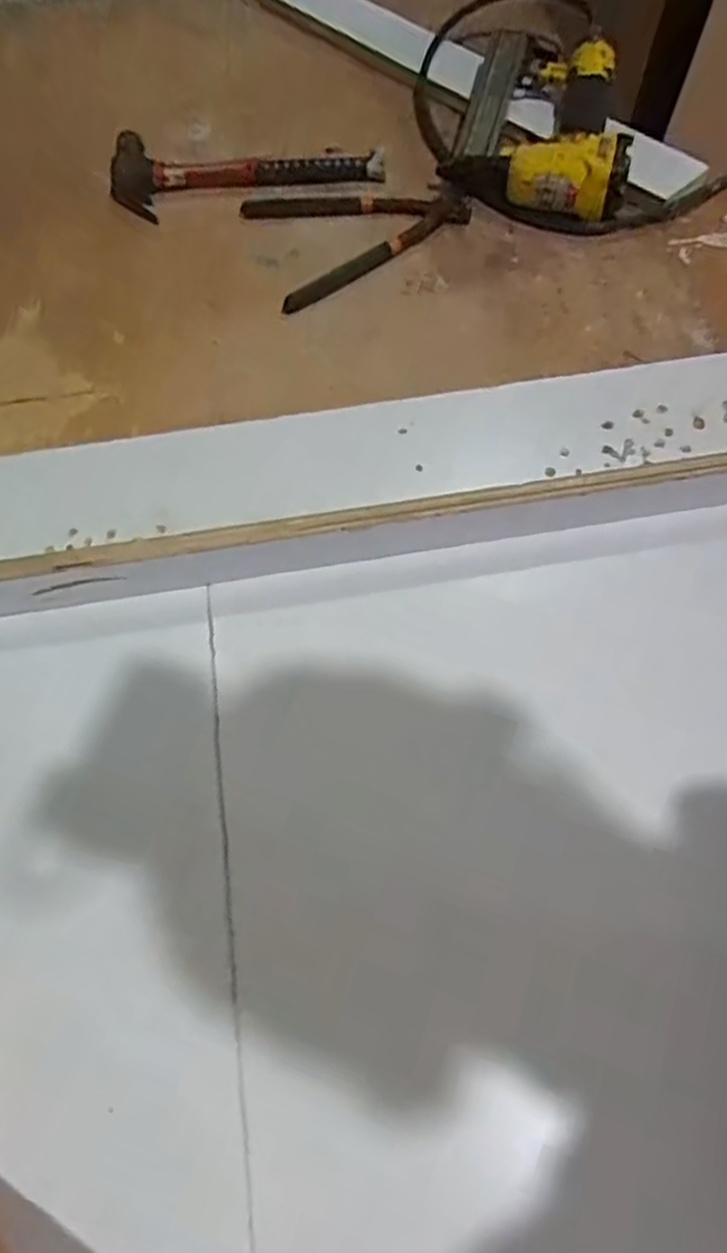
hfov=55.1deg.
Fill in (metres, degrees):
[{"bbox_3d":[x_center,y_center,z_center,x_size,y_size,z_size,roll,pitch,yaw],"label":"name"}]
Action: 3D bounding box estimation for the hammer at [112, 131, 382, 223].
[{"bbox_3d":[-0.120,-0.466,0.707,0.276,0.024,0.107,-5,63,0],"label":"hammer"}]

